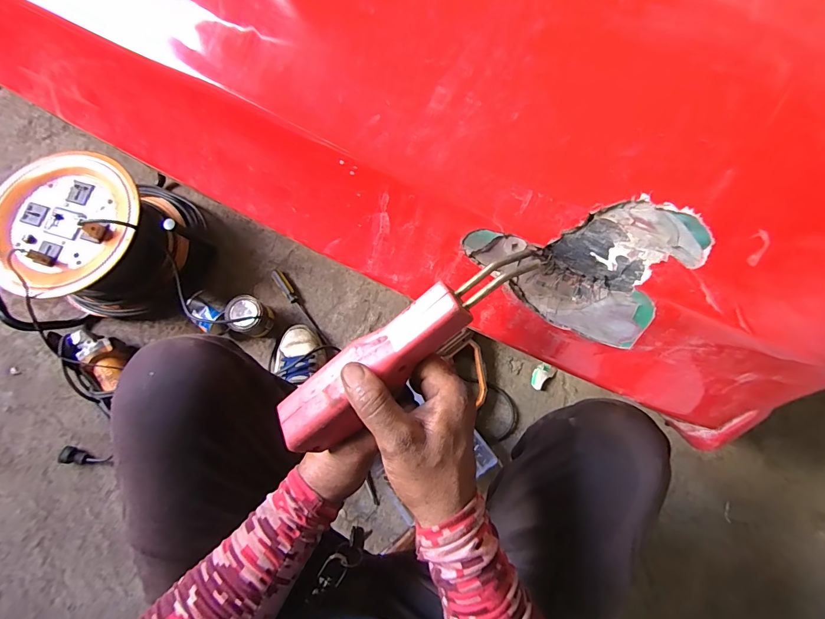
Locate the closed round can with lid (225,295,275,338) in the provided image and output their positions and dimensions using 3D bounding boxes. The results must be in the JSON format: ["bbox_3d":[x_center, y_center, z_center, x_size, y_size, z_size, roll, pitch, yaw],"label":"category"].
[{"bbox_3d":[-0.335,0.013,0.799,0.071,0.089,0.071,0,76,1],"label":"closed round can with lid"}]

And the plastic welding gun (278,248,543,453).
[{"bbox_3d":[-0.005,0.028,0.285,0.221,0.034,0.048,-38,79,10],"label":"plastic welding gun"}]

